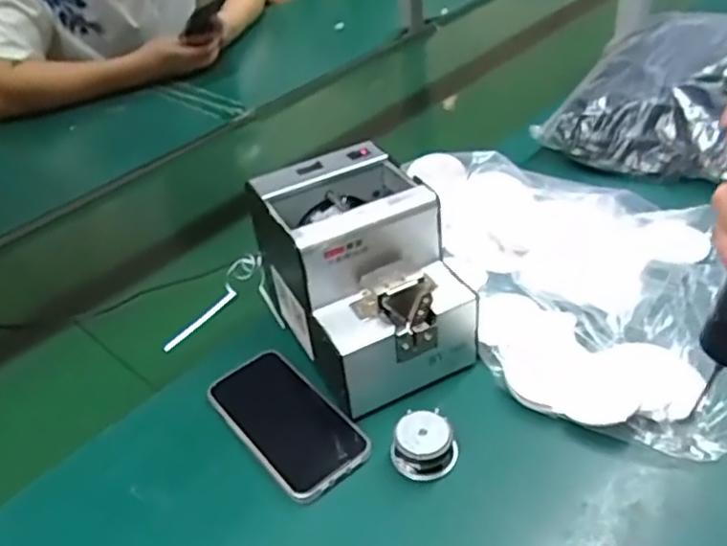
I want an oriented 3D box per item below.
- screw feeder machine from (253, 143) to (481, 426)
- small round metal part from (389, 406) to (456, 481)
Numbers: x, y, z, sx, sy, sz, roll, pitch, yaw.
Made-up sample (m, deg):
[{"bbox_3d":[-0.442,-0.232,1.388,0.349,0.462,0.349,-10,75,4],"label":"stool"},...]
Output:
[{"bbox_3d":[0.000,0.002,0.563,0.124,0.148,0.168,-22,40,-18],"label":"screw feeder machine"},{"bbox_3d":[0.045,0.128,0.488,0.047,0.029,0.042,-4,38,5],"label":"small round metal part"}]

